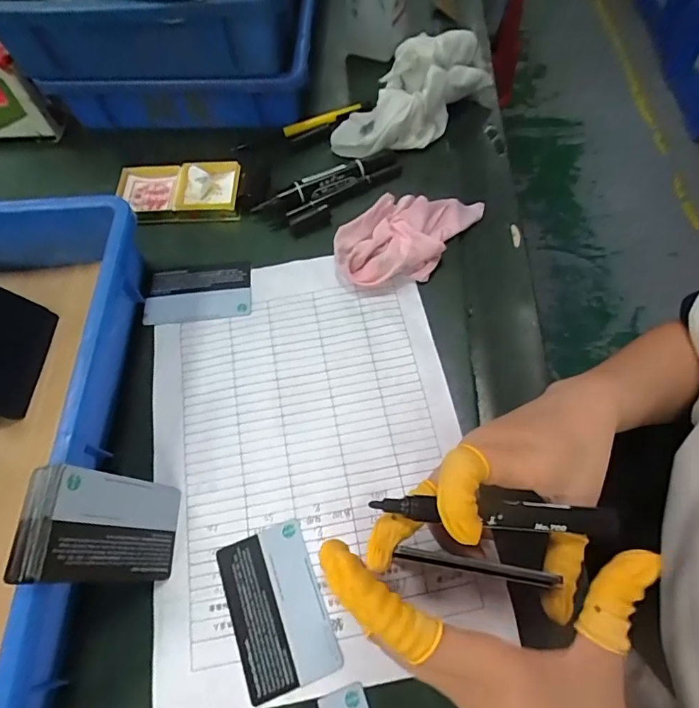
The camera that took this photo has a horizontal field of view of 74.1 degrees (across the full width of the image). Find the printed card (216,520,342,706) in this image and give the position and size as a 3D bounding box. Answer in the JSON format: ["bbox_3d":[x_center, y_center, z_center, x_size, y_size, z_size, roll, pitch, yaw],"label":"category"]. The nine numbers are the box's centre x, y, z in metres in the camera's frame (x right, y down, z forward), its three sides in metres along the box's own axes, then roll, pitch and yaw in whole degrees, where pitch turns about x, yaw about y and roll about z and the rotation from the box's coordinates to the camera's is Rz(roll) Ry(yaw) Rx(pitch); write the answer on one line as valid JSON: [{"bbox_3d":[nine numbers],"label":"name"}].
[{"bbox_3d":[-0.043,0.148,0.274,0.053,0.004,0.083,-21,65,-7],"label":"printed card"}]

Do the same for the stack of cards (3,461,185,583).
[{"bbox_3d":[-0.134,0.096,0.259,0.015,0.089,0.054,-13,62,21],"label":"stack of cards"}]

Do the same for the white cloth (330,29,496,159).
[{"bbox_3d":[0.065,-0.250,0.429,0.182,0.057,0.080,-39,68,-15],"label":"white cloth"}]

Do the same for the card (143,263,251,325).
[{"bbox_3d":[-0.122,-0.049,0.373,0.083,0.004,0.050,-6,64,0],"label":"card"}]

